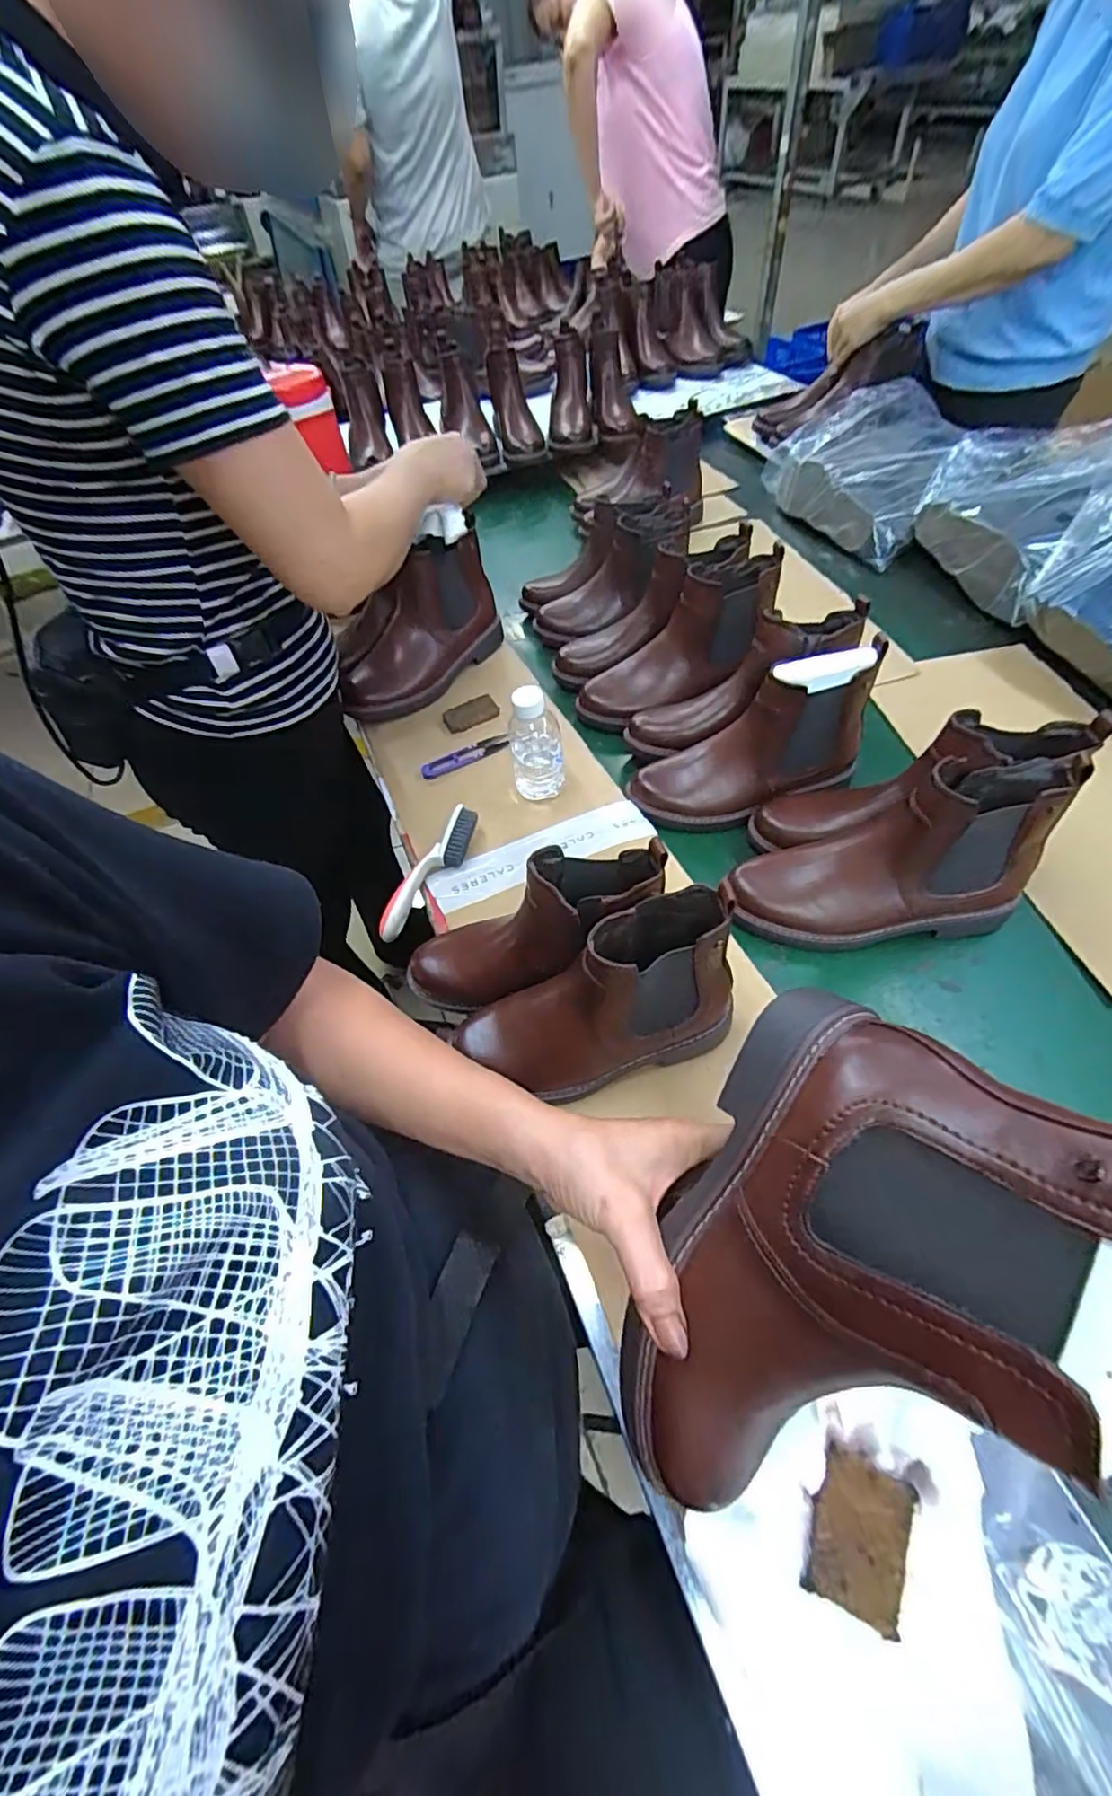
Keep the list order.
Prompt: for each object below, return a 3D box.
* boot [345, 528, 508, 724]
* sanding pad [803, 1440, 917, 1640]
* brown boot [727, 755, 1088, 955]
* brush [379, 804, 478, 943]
[{"bbox_3d":[-0.187,-0.361,0.836,0.108,0.150,0.253,30,63,23],"label":"boot"},{"bbox_3d":[0.177,0.371,0.361,0.051,0.007,0.069,20,59,17],"label":"sanding pad"},{"bbox_3d":[0.312,-0.036,0.591,0.270,0.158,0.097,-6,55,1],"label":"brown boot"},{"bbox_3d":[-0.135,-0.028,0.667,0.030,0.035,0.163,23,60,20],"label":"brush"}]

